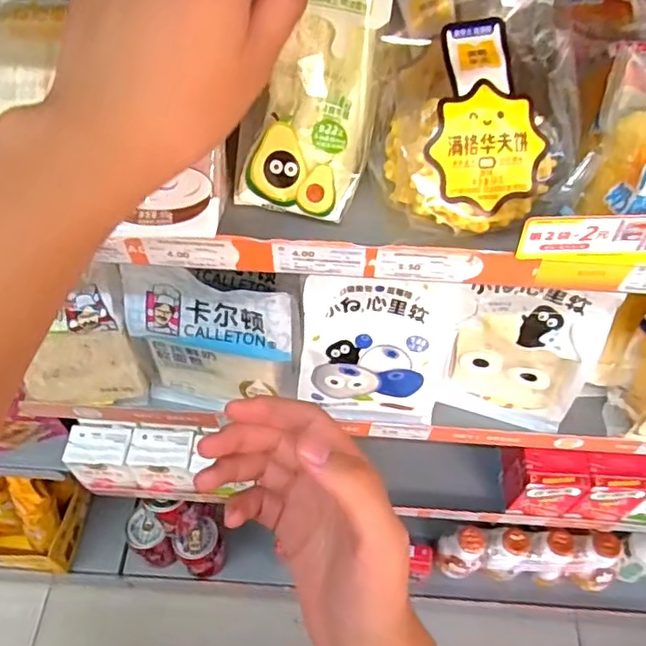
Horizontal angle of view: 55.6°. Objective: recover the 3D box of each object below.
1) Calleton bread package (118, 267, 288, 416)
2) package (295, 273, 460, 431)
[{"bbox_3d":[-0.090,0.022,0.499,0.131,0.146,0.035,9,54,5],"label":"Calleton bread package"},{"bbox_3d":[0.044,0.024,0.484,0.116,0.154,0.041,4,54,1],"label":"package"}]

